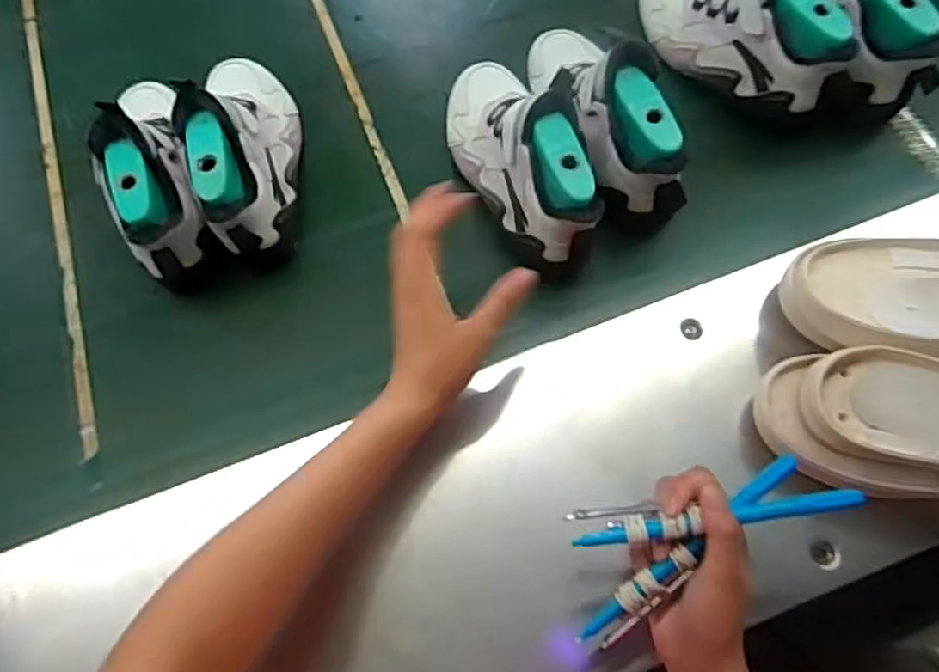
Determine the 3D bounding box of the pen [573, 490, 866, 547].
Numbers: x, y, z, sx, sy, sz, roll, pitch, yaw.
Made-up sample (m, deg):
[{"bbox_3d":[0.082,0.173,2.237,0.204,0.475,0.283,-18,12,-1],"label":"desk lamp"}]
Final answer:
[{"bbox_3d":[0.144,0.108,0.391,0.162,0.016,0.015,-11,69,4],"label":"pen"}]

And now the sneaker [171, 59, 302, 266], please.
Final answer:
[{"bbox_3d":[-0.200,-0.178,0.590,0.076,0.126,0.222,-12,63,1],"label":"sneaker"}]

